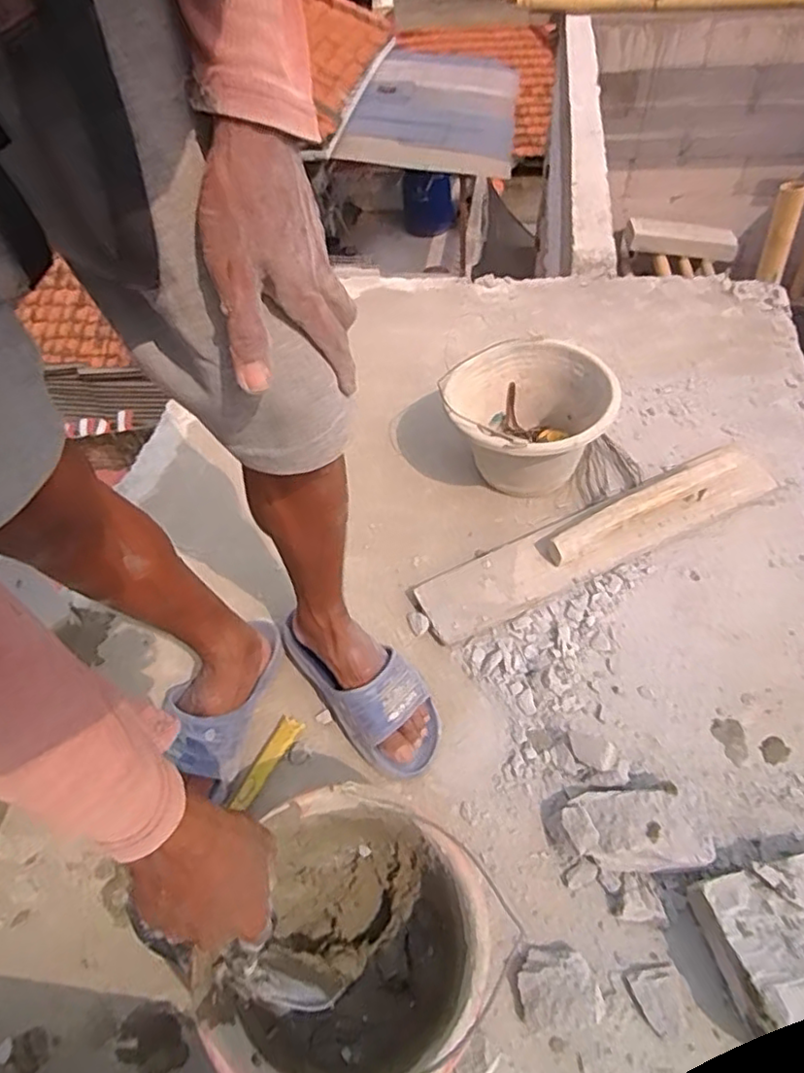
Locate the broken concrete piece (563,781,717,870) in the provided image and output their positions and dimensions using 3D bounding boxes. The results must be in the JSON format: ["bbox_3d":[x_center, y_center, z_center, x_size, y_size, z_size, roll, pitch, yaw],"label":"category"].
[{"bbox_3d":[0.253,0.324,0.703,0.139,0.048,0.081,-5,51,1],"label":"broken concrete piece"}]

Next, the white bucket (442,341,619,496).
[{"bbox_3d":[0.199,-0.172,1.022,0.253,0.165,0.229,-5,51,1],"label":"white bucket"}]

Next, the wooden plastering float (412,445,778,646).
[{"bbox_3d":[0.303,-0.019,0.951,0.603,0.076,0.115,-23,53,-13],"label":"wooden plastering float"}]

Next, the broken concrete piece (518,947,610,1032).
[{"bbox_3d":[0.153,0.442,0.623,0.078,0.045,0.072,-10,51,-3],"label":"broken concrete piece"}]

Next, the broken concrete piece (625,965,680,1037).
[{"bbox_3d":[0.250,0.446,0.617,0.043,0.014,0.054,-20,52,-11],"label":"broken concrete piece"}]

